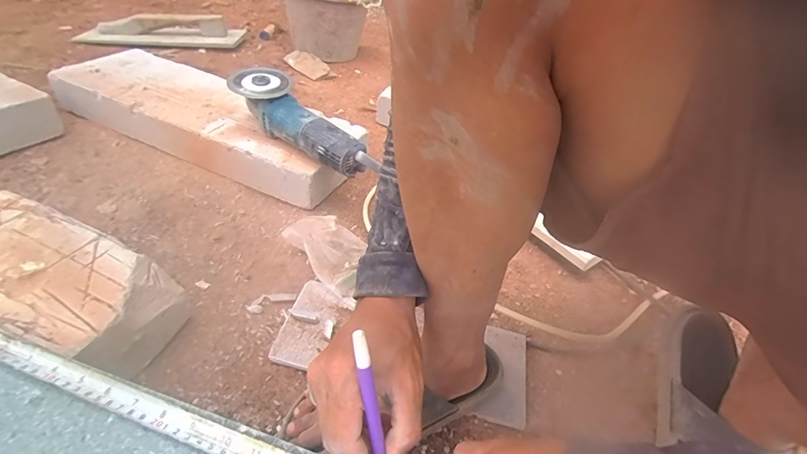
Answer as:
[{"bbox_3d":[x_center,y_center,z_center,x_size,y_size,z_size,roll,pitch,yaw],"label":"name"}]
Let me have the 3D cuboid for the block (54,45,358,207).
[{"bbox_3d":[-0.381,-0.212,0.825,0.610,0.087,0.223,21,39,13],"label":"block"}]

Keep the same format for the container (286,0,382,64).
[{"bbox_3d":[-0.232,-0.638,1.275,0.279,0.216,0.227,-8,42,-22],"label":"container"}]

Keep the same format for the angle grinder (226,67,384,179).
[{"bbox_3d":[-0.169,-0.165,0.672,0.313,0.080,0.096,36,44,29],"label":"angle grinder"}]

